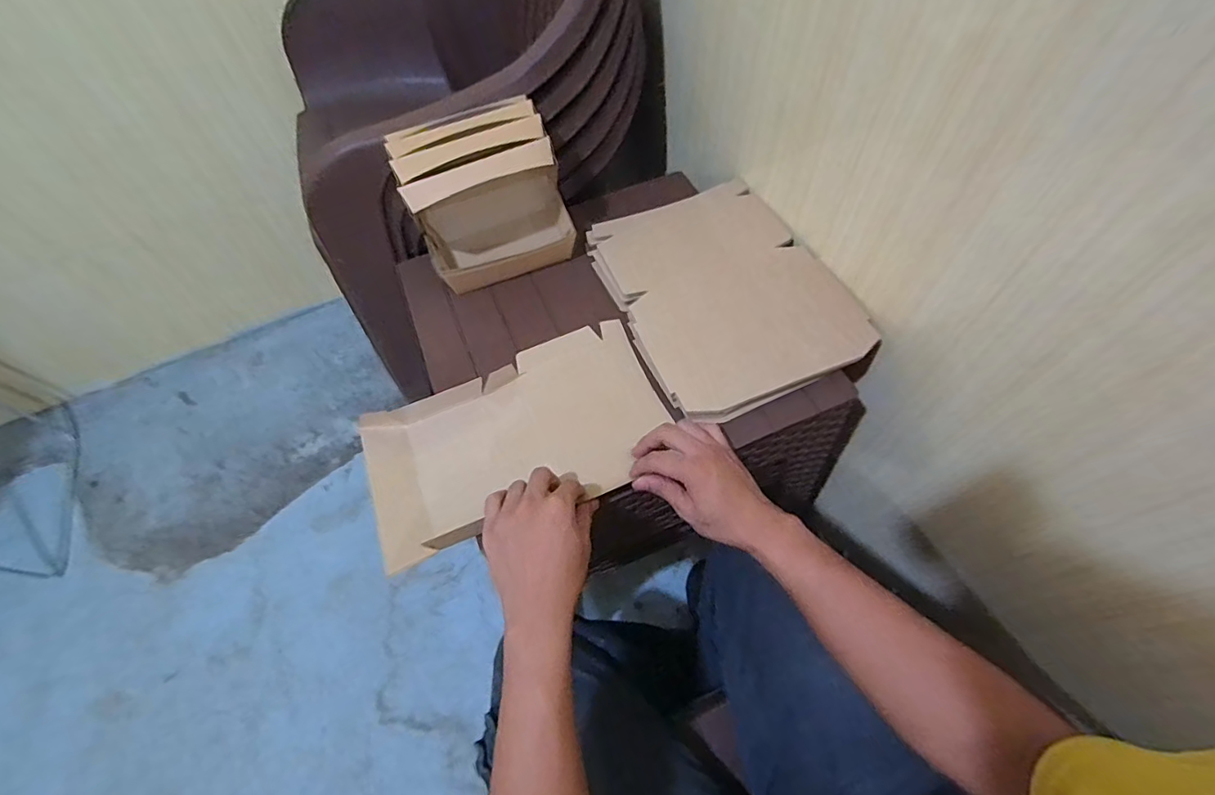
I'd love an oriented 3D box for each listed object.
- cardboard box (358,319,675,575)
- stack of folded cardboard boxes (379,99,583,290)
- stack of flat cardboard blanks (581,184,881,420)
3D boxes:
[{"bbox_3d":[-0.098,0.035,0.586,0.315,0.028,0.200,-20,60,-10],"label":"cardboard box"},{"bbox_3d":[-0.153,-0.252,0.675,0.182,0.156,0.135,-22,60,-11],"label":"stack of folded cardboard boxes"},{"bbox_3d":[0.142,-0.138,0.662,0.252,0.021,0.327,-22,60,-11],"label":"stack of flat cardboard blanks"}]

